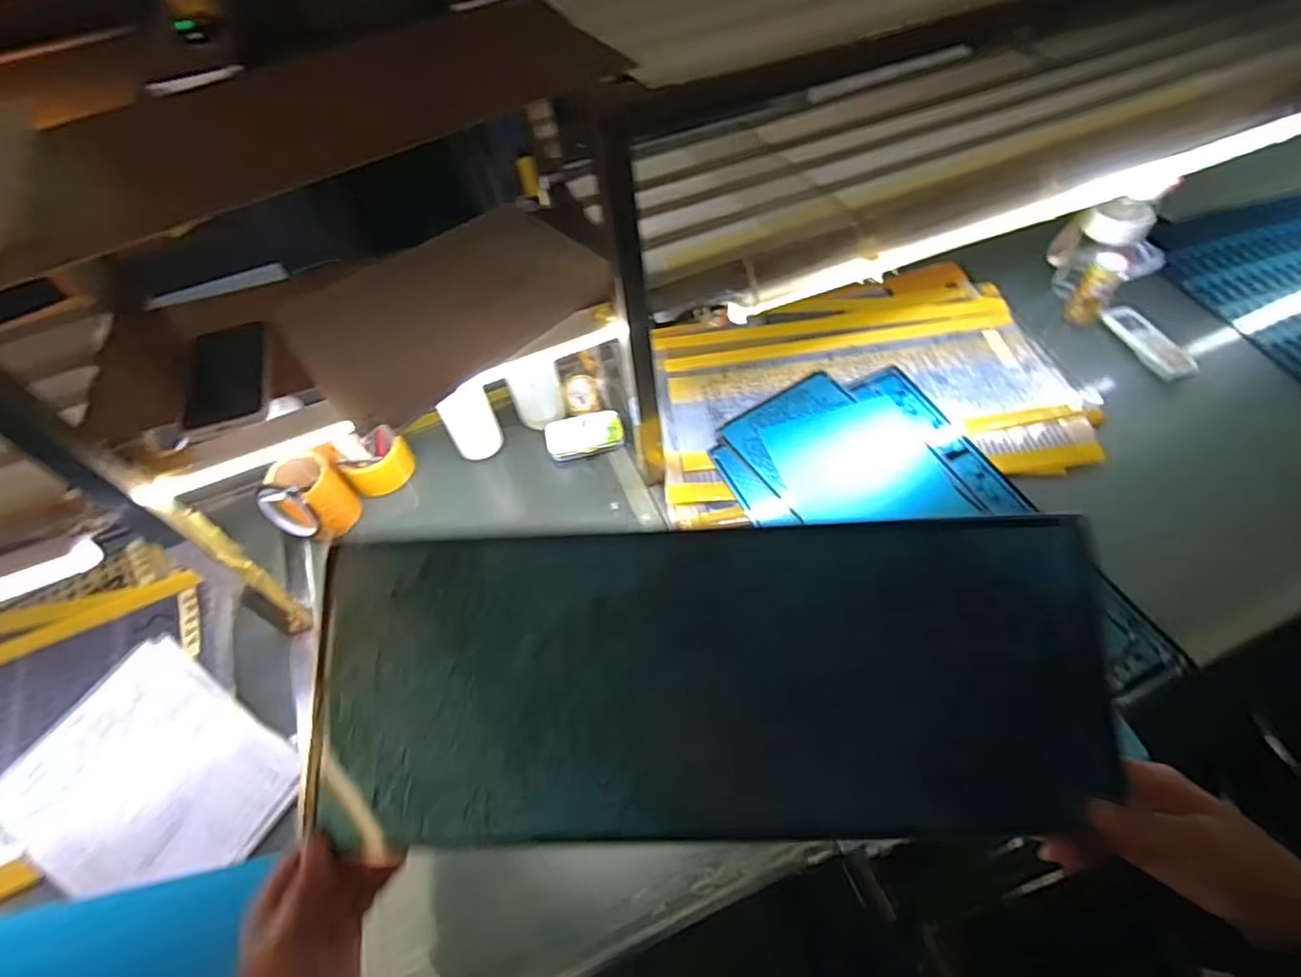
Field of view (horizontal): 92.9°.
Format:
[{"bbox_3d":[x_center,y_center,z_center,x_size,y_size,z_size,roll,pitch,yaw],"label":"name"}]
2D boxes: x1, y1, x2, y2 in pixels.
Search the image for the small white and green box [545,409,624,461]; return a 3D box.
[{"bbox_3d":[-0.101,-0.083,0.938,0.114,0.020,0.072,-13,57,-7],"label":"small white and green box"}]

